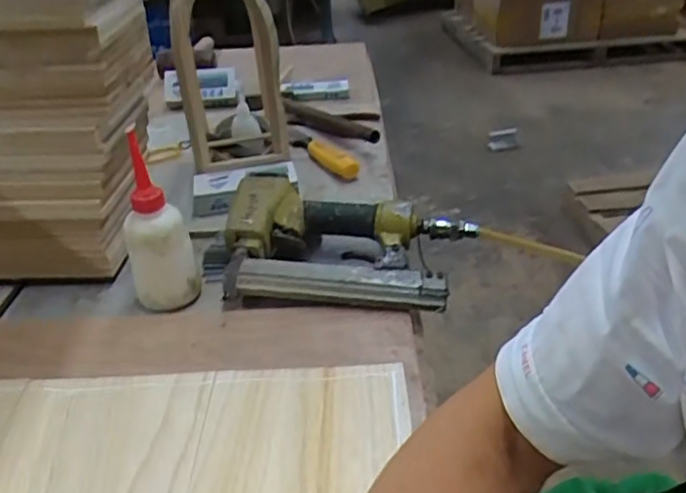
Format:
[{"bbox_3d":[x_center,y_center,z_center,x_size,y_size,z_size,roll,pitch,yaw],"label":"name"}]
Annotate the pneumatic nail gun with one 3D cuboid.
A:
[{"bbox_3d":[-0.018,-0.005,0.635,0.280,0.066,0.147,4,30,13],"label":"pneumatic nail gun"}]

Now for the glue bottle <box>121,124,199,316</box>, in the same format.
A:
[{"bbox_3d":[-0.174,-0.017,0.587,0.059,0.152,0.050,-5,29,-3],"label":"glue bottle"}]

